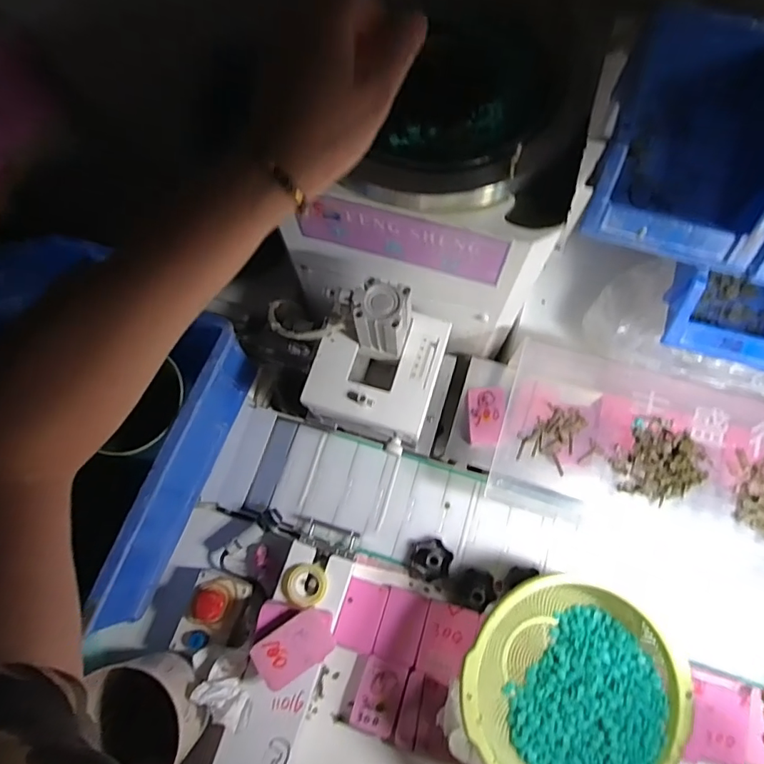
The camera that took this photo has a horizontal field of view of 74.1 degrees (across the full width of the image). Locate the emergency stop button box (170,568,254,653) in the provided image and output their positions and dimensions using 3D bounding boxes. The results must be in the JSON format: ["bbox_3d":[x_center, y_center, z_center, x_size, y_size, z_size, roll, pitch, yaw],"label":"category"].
[{"bbox_3d":[-0.181,0.253,0.549,0.065,0.054,0.082,15,75,7],"label":"emergency stop button box"}]

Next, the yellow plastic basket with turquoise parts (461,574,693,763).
[{"bbox_3d":[0.170,0.287,0.473,0.189,0.088,0.179,-1,73,2],"label":"yellow plastic basket with turquoise parts"}]

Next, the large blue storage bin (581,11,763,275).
[{"bbox_3d":[0.240,-0.185,0.394,0.124,0.082,0.186,18,75,7],"label":"large blue storage bin"}]

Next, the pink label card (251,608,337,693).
[{"bbox_3d":[-0.082,0.254,0.487,0.078,0.008,0.048,-29,66,-21],"label":"pink label card"}]

